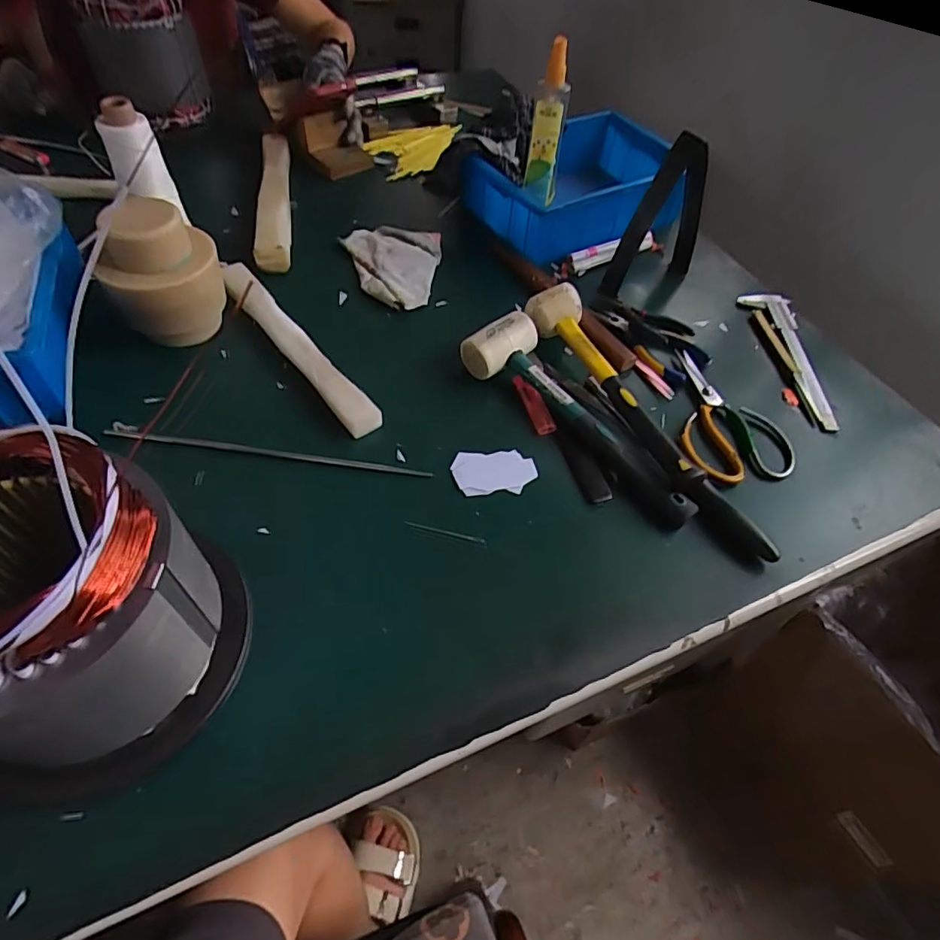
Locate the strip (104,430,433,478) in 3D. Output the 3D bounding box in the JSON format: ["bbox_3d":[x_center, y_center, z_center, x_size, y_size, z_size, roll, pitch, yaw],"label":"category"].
[{"bbox_3d":[-0.187,-0.016,0.511,0.299,0.005,0.009,7,53,0],"label":"strip"}]

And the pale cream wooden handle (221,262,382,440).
[{"bbox_3d":[-0.190,-0.137,0.587,0.034,0.021,0.291,-32,62,-25],"label":"pale cream wooden handle"}]

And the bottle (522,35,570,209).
[{"bbox_3d":[0.093,-0.415,0.668,0.043,0.163,0.041,7,53,1],"label":"bottle"}]

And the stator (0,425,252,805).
[{"bbox_3d":[-0.235,0.090,0.319,0.142,0.180,0.144,2,53,-3],"label":"stator"}]

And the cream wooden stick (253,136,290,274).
[{"bbox_3d":[-0.275,-0.389,0.769,0.046,0.042,0.347,-7,54,-10],"label":"cream wooden stick"}]

